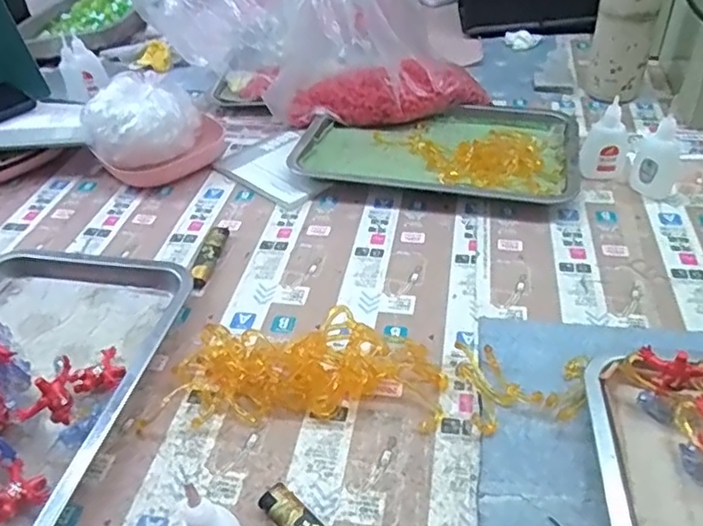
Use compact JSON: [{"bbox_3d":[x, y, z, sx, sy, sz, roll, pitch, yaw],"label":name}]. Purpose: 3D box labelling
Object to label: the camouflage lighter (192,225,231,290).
[{"bbox_3d":[-0.135,-0.006,0.591,0.018,0.011,0.090,2,41,9],"label":"camouflage lighter"}]

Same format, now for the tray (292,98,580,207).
[{"bbox_3d":[0.101,-0.145,0.731,0.304,0.024,0.204,6,41,12],"label":"tray"}]

